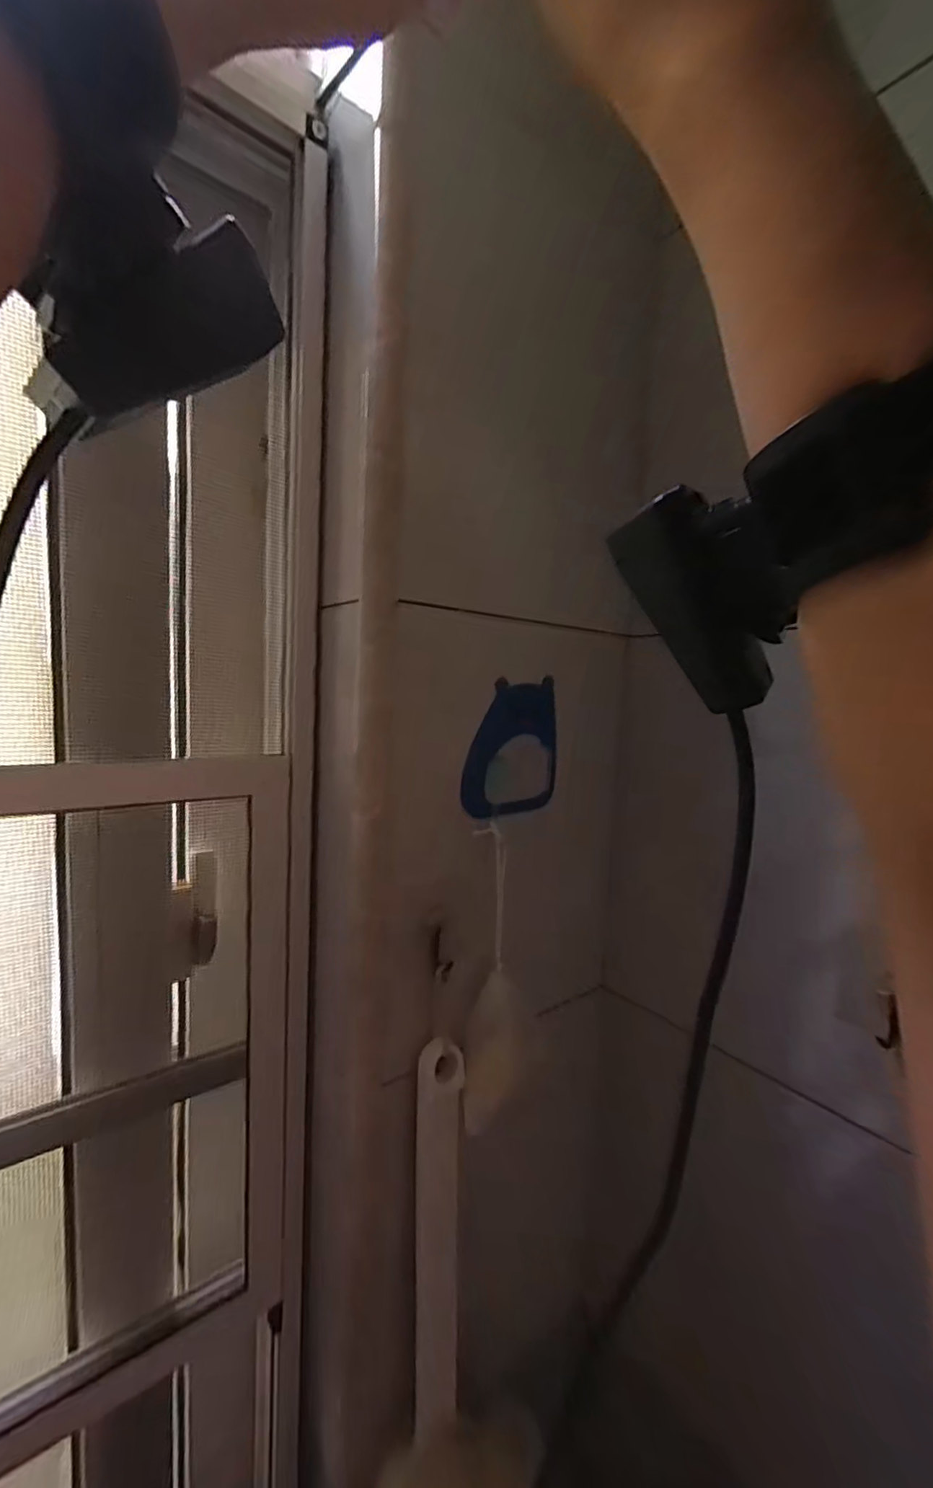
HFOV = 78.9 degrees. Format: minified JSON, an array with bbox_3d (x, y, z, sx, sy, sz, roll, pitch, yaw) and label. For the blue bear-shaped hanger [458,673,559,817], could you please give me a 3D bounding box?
[{"bbox_3d":[0.034,0.002,0.403,0.087,0.094,0.014,-4,9,-43],"label":"blue bear-shaped hanger"}]

